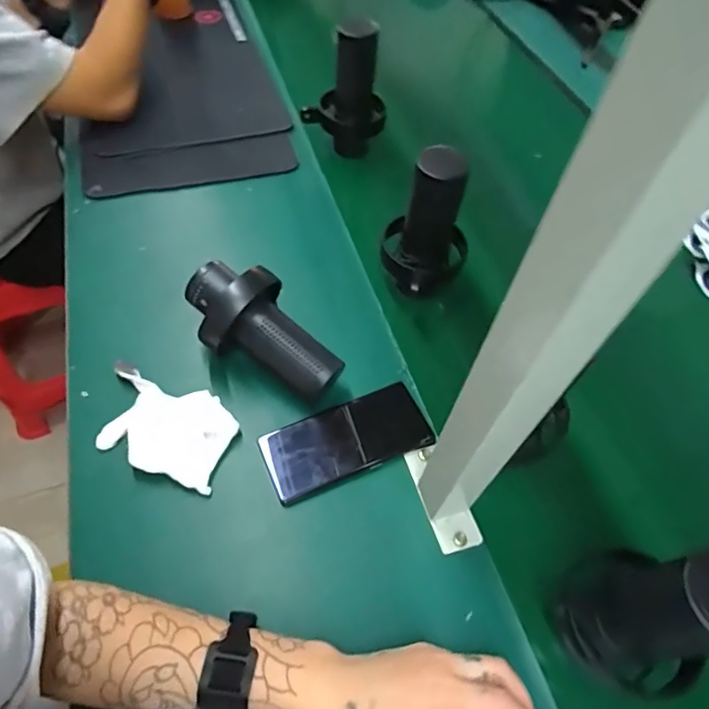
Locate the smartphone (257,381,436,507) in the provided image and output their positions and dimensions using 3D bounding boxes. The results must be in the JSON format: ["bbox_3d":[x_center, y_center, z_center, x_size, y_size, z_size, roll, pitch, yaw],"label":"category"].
[{"bbox_3d":[-0.008,0.084,0.504,0.160,0.007,0.075,-20,59,-15],"label":"smartphone"}]

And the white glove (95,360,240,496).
[{"bbox_3d":[-0.191,0.068,0.497,0.140,0.016,0.093,18,57,8],"label":"white glove"}]

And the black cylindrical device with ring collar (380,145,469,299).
[{"bbox_3d":[0.077,-0.131,0.547,0.093,0.174,0.098,2,56,-3],"label":"black cylindrical device with ring collar"}]

